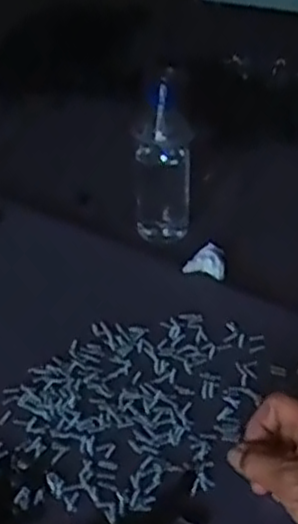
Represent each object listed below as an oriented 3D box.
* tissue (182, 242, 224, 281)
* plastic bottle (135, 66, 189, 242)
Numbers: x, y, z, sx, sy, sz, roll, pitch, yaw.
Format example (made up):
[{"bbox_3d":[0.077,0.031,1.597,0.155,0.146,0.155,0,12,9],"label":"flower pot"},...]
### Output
[{"bbox_3d":[0.058,-0.003,0.752,0.039,0.019,0.041,7,34,14],"label":"tissue"},{"bbox_3d":[0.015,-0.106,0.804,0.060,0.184,0.047,-2,32,0],"label":"plastic bottle"}]

